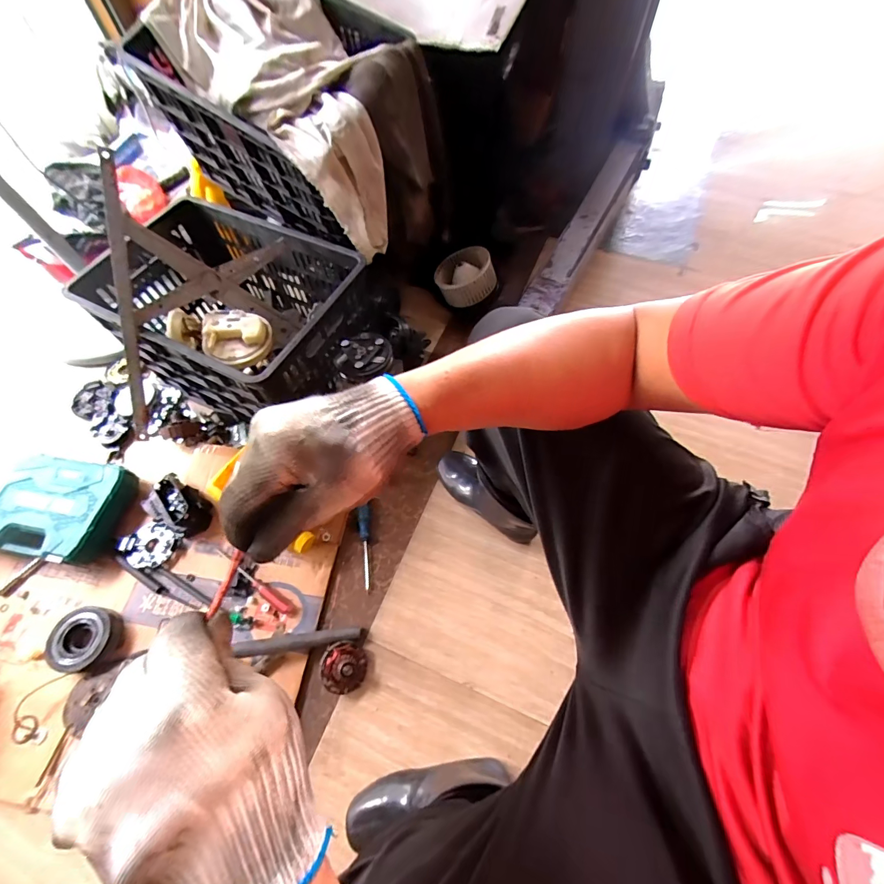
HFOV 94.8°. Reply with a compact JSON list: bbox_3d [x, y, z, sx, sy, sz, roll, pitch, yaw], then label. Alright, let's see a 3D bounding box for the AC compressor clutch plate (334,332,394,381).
[{"bbox_3d":[-0.154,-0.171,0.800,0.102,0.032,0.106,0,63,1],"label":"AC compressor clutch plate"}]

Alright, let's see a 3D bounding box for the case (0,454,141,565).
[{"bbox_3d":[-0.760,0.128,0.803,0.235,0.067,0.189,8,65,7],"label":"case"}]

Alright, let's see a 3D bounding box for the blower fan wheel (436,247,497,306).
[{"bbox_3d":[0.056,-0.416,1.015,0.143,0.067,0.134,-10,63,-4],"label":"blower fan wheel"}]

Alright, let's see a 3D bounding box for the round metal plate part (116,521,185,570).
[{"bbox_3d":[-0.565,0.197,0.785,0.090,0.020,0.092,-1,64,3],"label":"round metal plate part"}]

